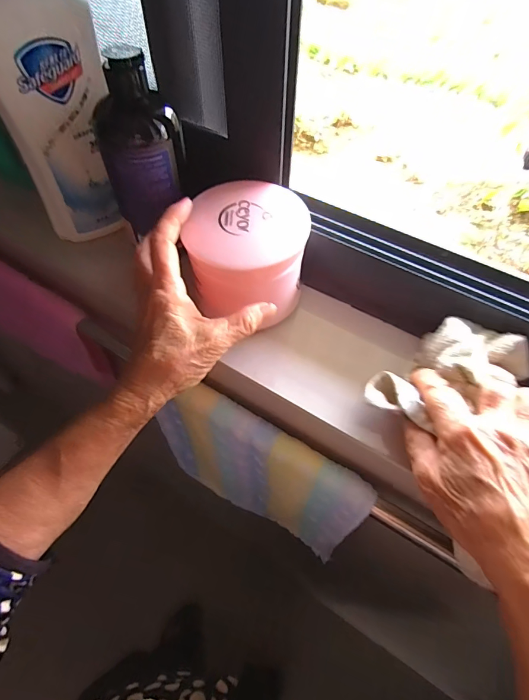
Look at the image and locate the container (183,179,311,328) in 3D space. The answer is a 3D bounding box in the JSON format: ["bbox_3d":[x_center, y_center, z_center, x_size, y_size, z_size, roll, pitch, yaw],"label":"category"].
[{"bbox_3d":[-0.013,-0.082,0.332,0.092,0.074,0.088,7,55,2],"label":"container"}]

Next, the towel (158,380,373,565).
[{"bbox_3d":[-0.017,0.127,0.416,0.227,0.216,0.031,27,58,15],"label":"towel"}]

